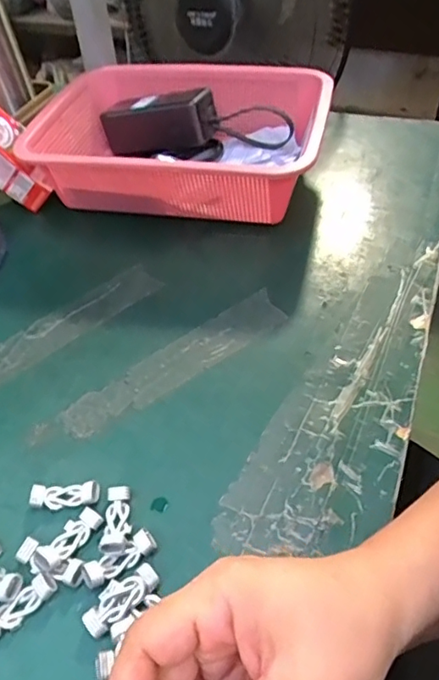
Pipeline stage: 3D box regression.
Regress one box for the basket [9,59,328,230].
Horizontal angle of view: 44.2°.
[{"bbox_3d":[-0.038,-0.217,0.595,0.302,0.088,0.217,10,48,14],"label":"basket"}]

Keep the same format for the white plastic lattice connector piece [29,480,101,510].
[{"bbox_3d":[-0.102,0.103,0.359,0.044,0.009,0.017,-5,46,0],"label":"white plastic lattice connector piece"}]

